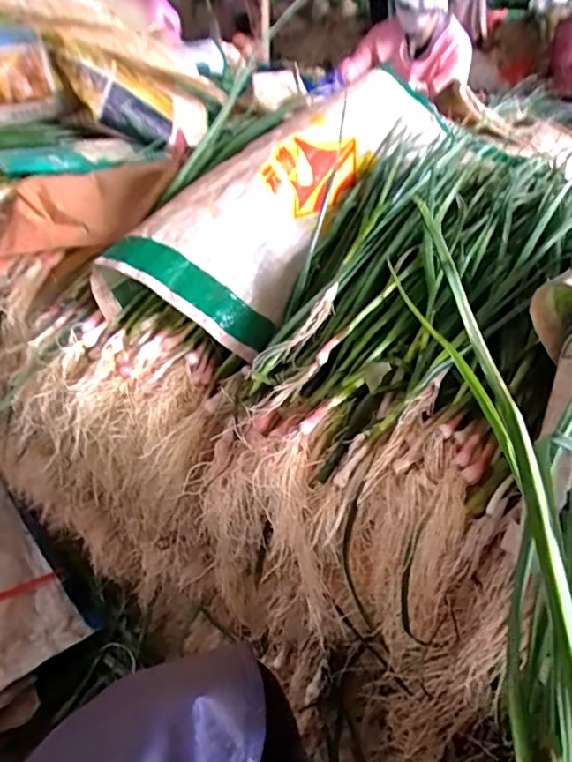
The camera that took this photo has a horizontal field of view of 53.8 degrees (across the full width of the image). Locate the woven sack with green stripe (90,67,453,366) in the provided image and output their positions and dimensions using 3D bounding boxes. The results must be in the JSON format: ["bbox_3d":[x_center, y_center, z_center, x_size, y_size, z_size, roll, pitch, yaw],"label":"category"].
[{"bbox_3d":[0.014,-0.209,0.669,0.189,0.089,0.481,45,70,1],"label":"woven sack with green stripe"}]

